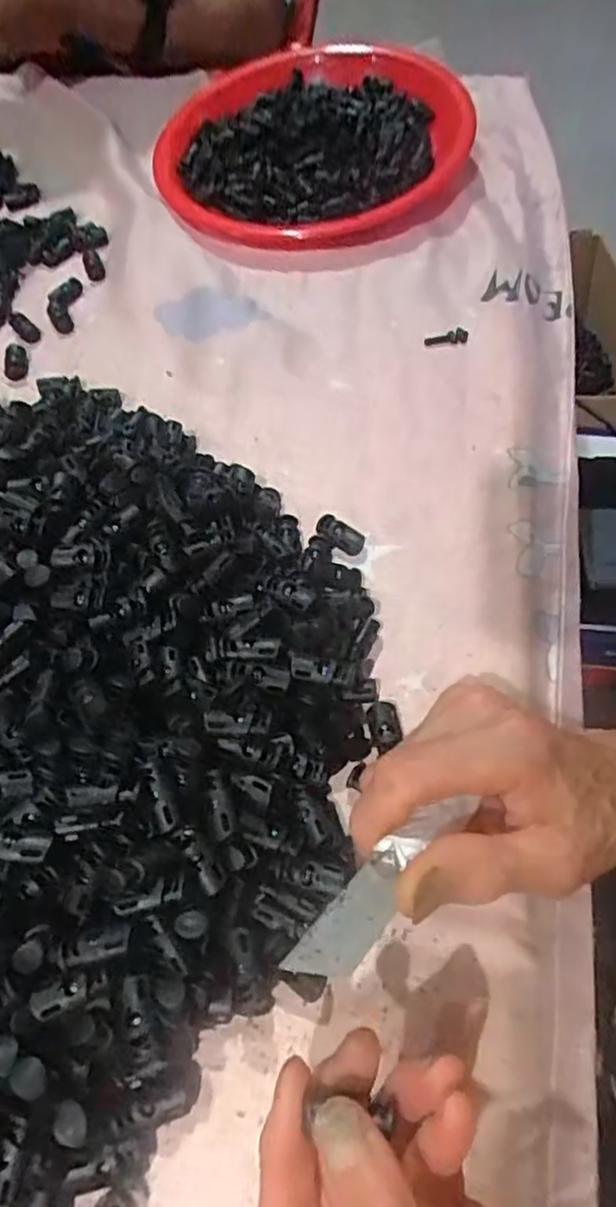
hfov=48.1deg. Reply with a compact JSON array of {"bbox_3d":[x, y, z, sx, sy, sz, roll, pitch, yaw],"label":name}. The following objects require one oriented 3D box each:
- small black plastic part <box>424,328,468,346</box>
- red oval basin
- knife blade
[{"bbox_3d":[0.096,-0.185,0.480,0.030,0.006,0.010,-5,56,0],"label":"small black plastic part"},{"bbox_3d":[-0.001,-0.421,0.620,0.267,0.057,0.314,11,58,10],"label":"red oval basin"},{"bbox_3d":[0.026,0.090,0.227,0.018,0.005,0.086,34,42,23],"label":"knife blade"}]

